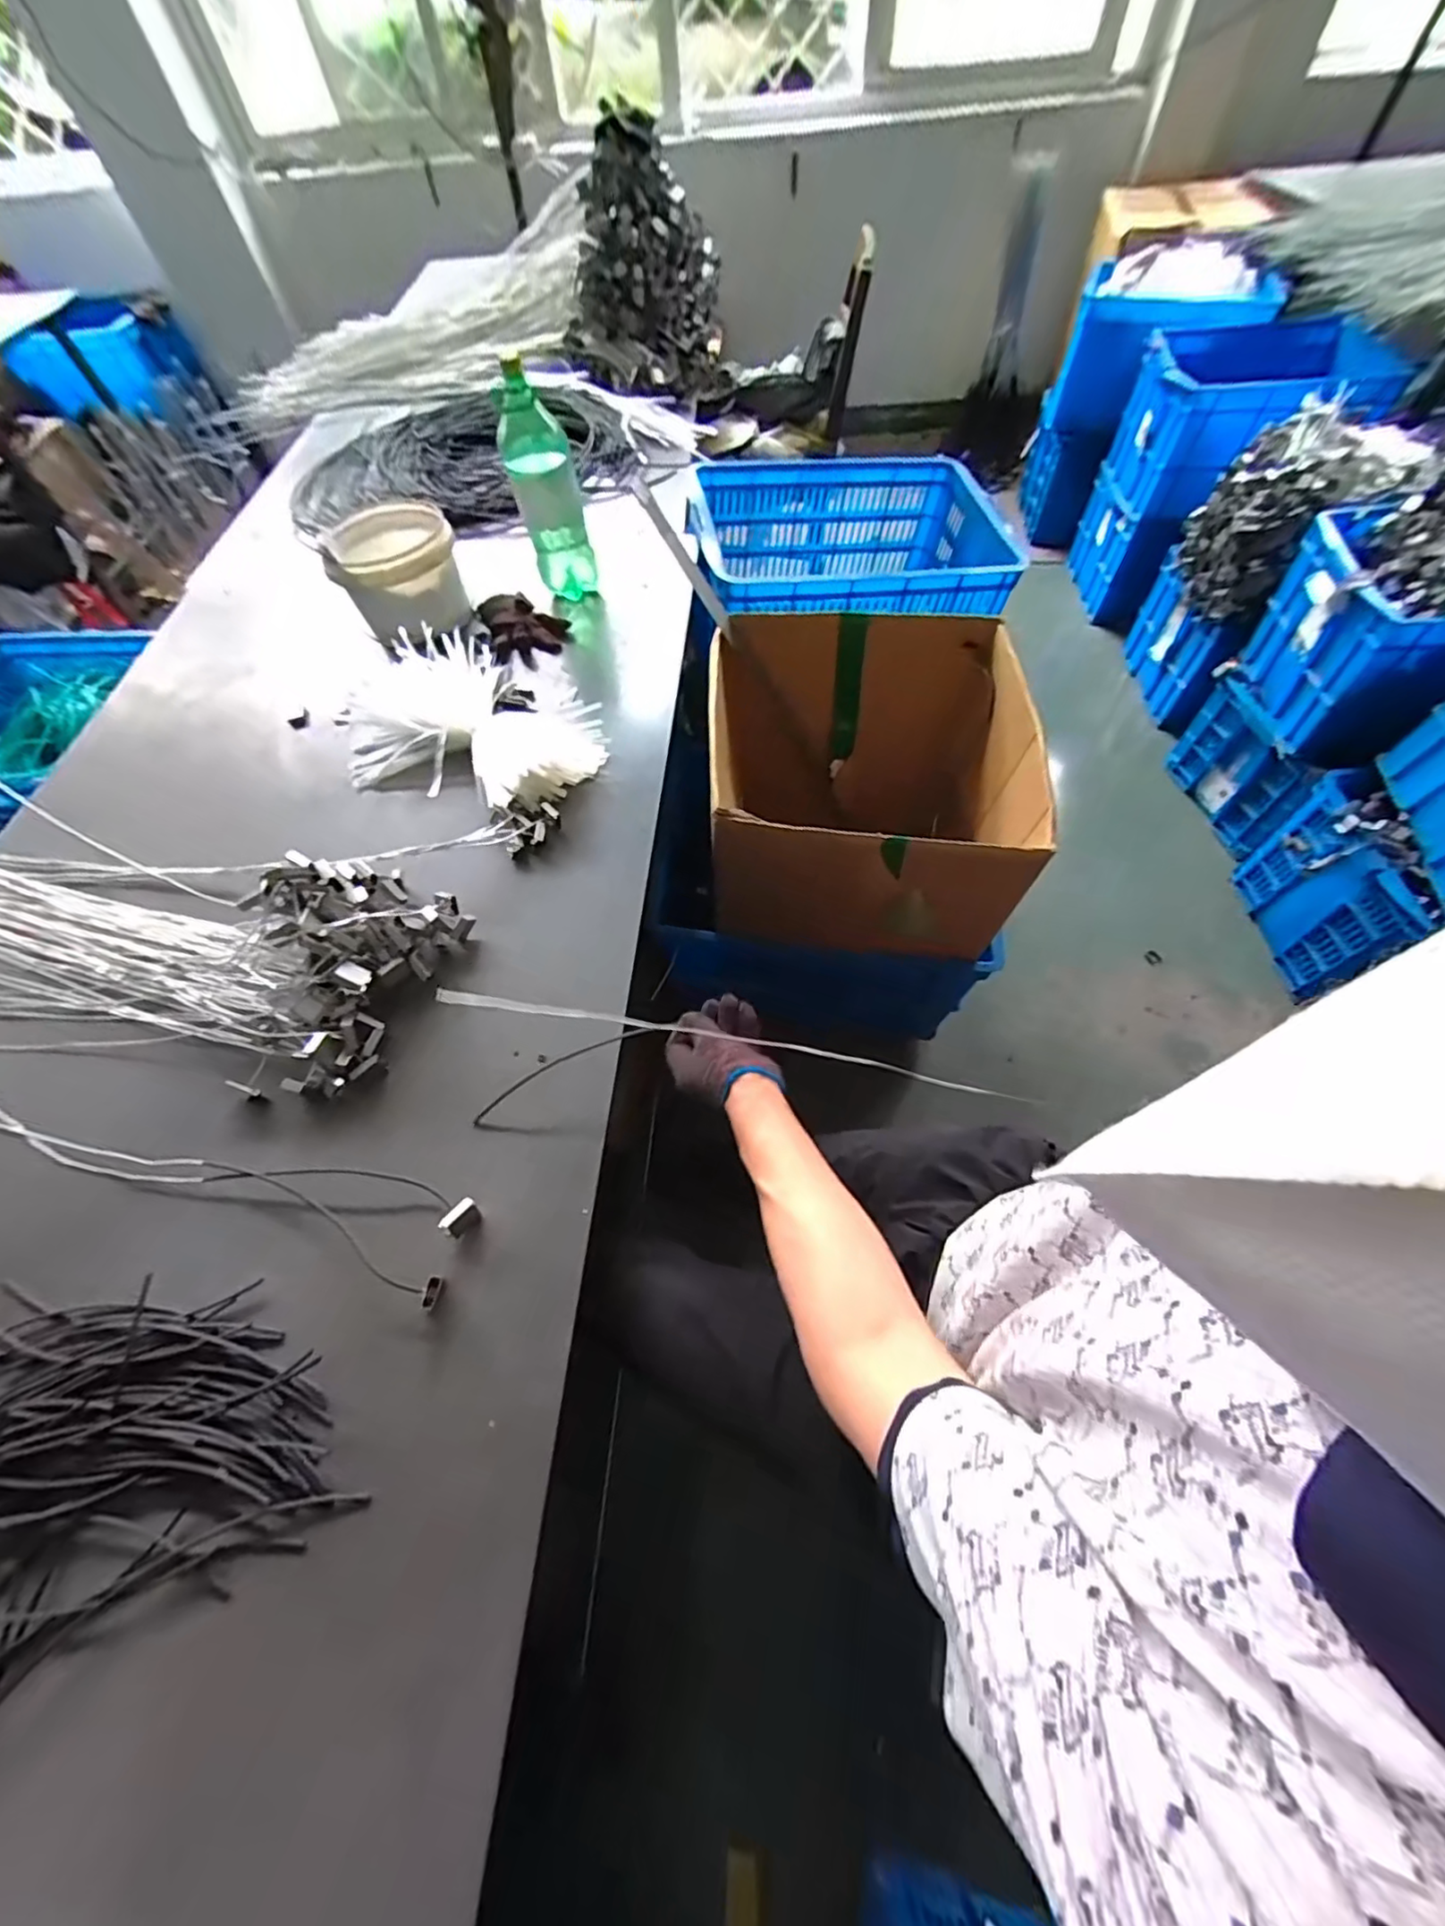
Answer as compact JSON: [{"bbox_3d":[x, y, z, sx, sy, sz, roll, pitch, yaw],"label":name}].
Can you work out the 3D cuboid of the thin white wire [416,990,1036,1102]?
[{"bbox_3d":[0.031,0.080,0.608,0.599,0.021,0.014,11,62,-7],"label":"thin white wire"}]

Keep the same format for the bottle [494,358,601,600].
[{"bbox_3d":[-0.289,-0.774,1.024,0.103,0.292,0.100,-18,62,-6],"label":"bottle"}]

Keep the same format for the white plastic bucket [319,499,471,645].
[{"bbox_3d":[-0.560,-0.681,1.100,0.206,0.142,0.232,-25,63,-10],"label":"white plastic bucket"}]

